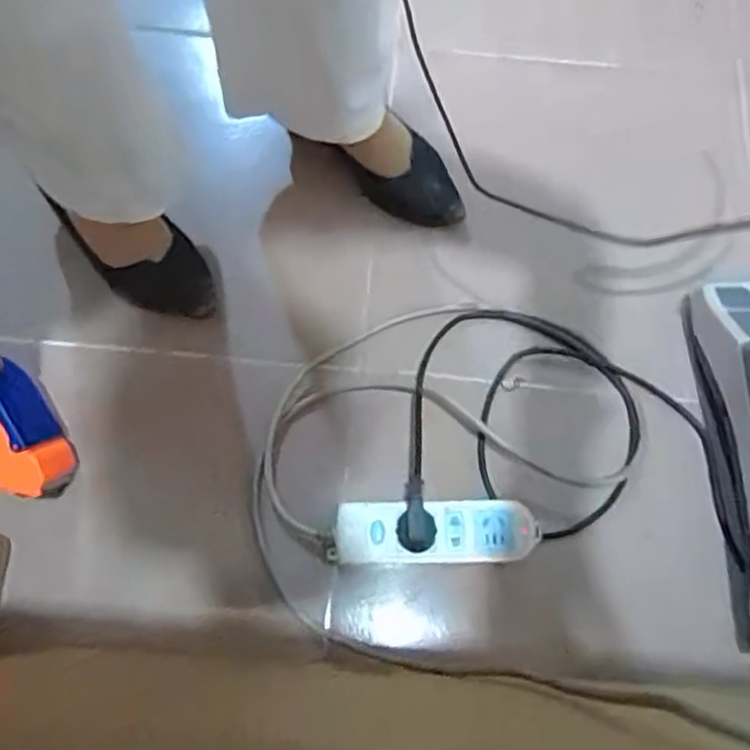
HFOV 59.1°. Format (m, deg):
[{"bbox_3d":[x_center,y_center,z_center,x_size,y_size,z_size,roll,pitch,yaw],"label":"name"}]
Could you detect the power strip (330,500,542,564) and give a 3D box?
[{"bbox_3d":[0.050,0.136,0.571,0.173,0.033,0.050,-2,71,1],"label":"power strip"}]

